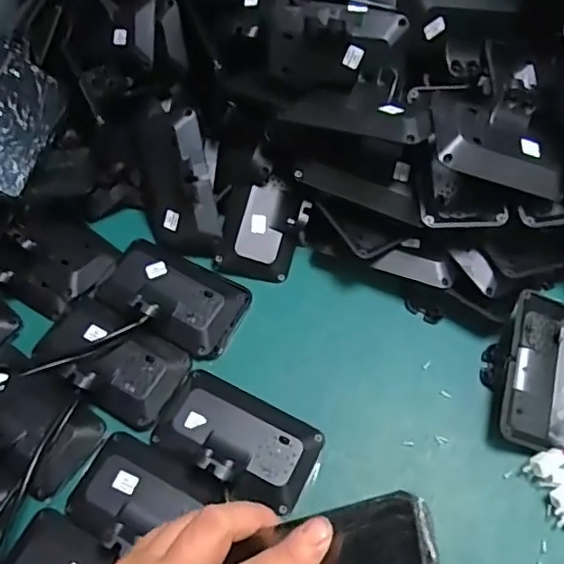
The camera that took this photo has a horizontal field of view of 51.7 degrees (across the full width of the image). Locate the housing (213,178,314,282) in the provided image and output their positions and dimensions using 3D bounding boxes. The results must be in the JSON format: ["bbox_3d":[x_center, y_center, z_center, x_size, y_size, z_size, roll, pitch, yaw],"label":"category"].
[{"bbox_3d":[-0.020,-0.058,0.667,0.091,0.034,0.112,15,93,6],"label":"housing"}]

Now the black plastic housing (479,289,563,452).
[{"bbox_3d":[0.262,0.087,0.597,0.098,0.042,0.164,13,63,9],"label":"black plastic housing"}]

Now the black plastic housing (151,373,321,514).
[{"bbox_3d":[-0.044,0.152,0.573,0.157,0.050,0.091,24,65,14],"label":"black plastic housing"}]

